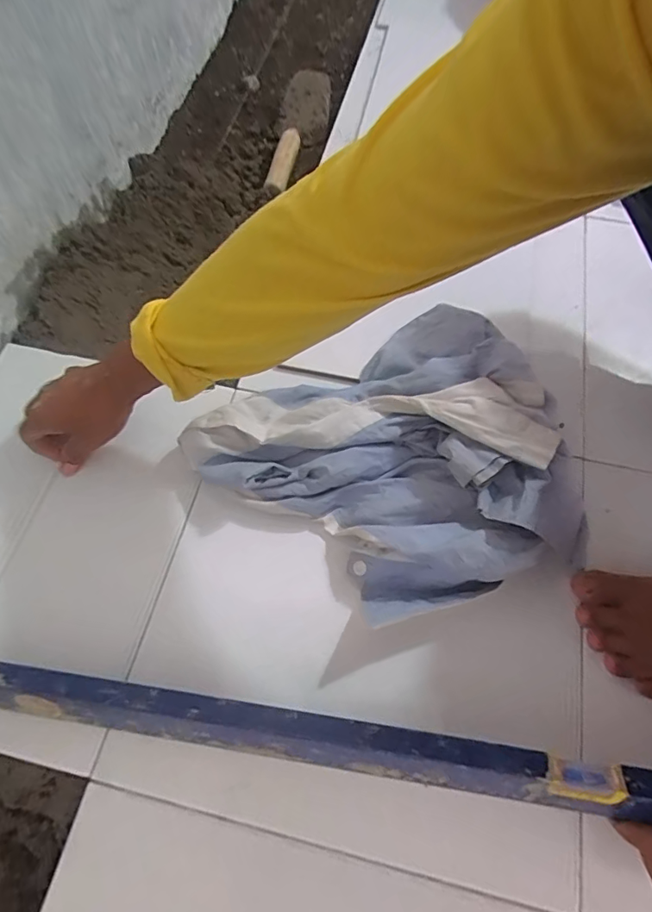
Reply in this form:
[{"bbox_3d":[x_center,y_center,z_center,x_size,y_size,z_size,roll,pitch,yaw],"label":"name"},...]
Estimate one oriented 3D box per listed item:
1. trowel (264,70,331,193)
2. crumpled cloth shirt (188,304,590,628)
[{"bbox_3d":[-0.045,-0.546,0.837,0.082,0.039,0.318,7,67,1],"label":"trowel"},{"bbox_3d":[0.072,0.002,0.499,0.353,0.098,0.287,-23,66,-12],"label":"crumpled cloth shirt"}]

